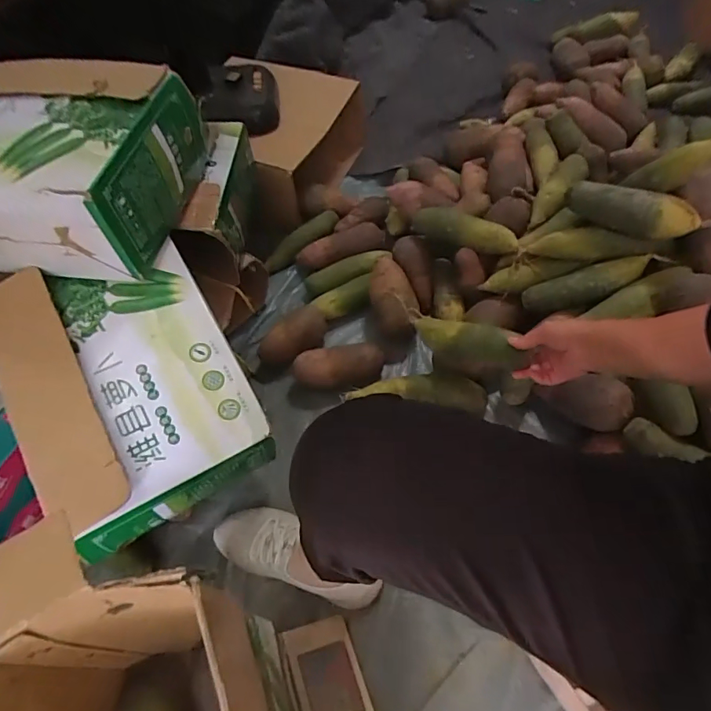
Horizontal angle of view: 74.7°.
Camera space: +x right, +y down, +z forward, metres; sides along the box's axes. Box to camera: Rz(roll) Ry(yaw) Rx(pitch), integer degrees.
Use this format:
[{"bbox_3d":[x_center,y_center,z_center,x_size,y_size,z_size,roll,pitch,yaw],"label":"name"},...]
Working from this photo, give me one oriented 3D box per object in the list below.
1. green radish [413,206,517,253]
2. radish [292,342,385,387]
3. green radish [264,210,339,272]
[{"bbox_3d":[0.197,-0.227,0.837,0.187,0.049,0.054,21,61,18],"label":"green radish"},{"bbox_3d":[-0.029,0.014,0.792,0.157,0.056,0.070,-8,56,-1],"label":"radish"},{"bbox_3d":[-0.113,-0.242,0.973,0.188,0.048,0.050,-39,61,-3],"label":"green radish"}]

